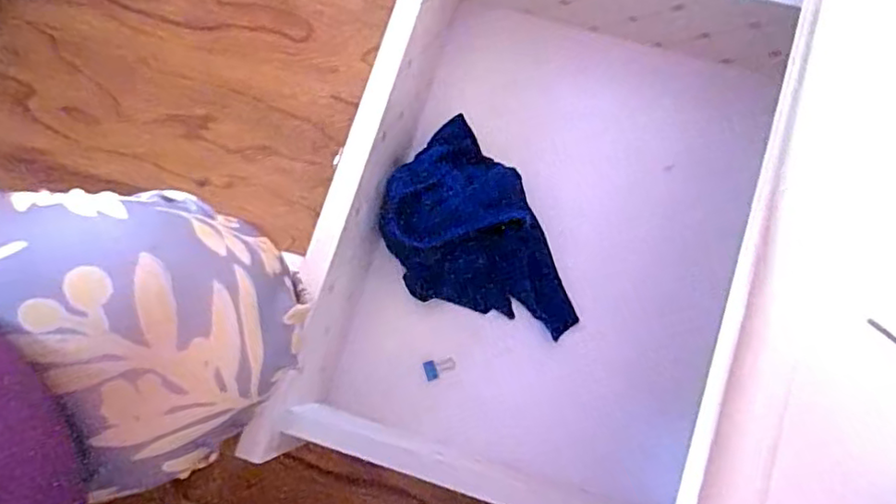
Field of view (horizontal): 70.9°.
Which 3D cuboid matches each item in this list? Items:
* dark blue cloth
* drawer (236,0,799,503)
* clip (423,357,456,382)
[{"bbox_3d":[0.014,-0.009,0.504,0.110,0.061,0.186,-24,80,-3],"label":"dark blue cloth"},{"bbox_3d":[0.074,-0.026,0.489,0.281,0.153,0.399,17,81,4],"label":"drawer"},{"bbox_3d":[-0.006,0.096,0.516,0.026,0.004,0.016,-18,80,-2],"label":"clip"}]

